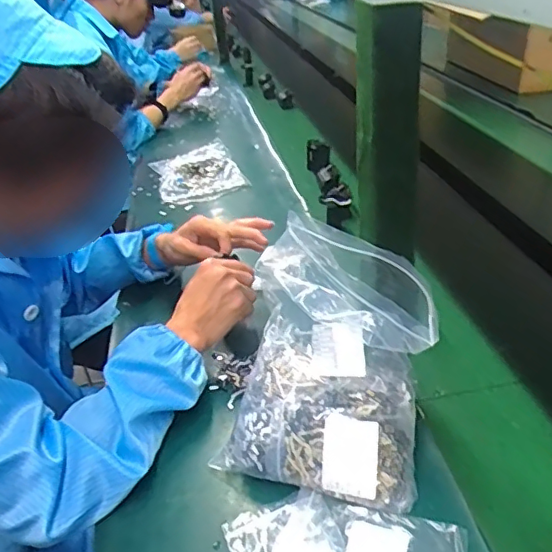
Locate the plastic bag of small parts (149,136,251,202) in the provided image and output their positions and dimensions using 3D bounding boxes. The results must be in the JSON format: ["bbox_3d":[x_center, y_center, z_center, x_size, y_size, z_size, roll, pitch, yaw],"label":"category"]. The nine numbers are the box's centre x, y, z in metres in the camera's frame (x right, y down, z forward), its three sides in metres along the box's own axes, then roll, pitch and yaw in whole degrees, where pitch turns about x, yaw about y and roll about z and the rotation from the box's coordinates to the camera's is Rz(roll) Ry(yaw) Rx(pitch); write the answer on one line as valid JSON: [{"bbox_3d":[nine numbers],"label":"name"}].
[{"bbox_3d":[-0.184,-0.247,1.312,0.184,0.031,0.247,-15,34,-14],"label":"plastic bag of small parts"}]

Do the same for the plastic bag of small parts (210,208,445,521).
[{"bbox_3d":[0.051,0.089,0.560,0.193,0.205,0.166,10,37,26],"label":"plastic bag of small parts"}]

